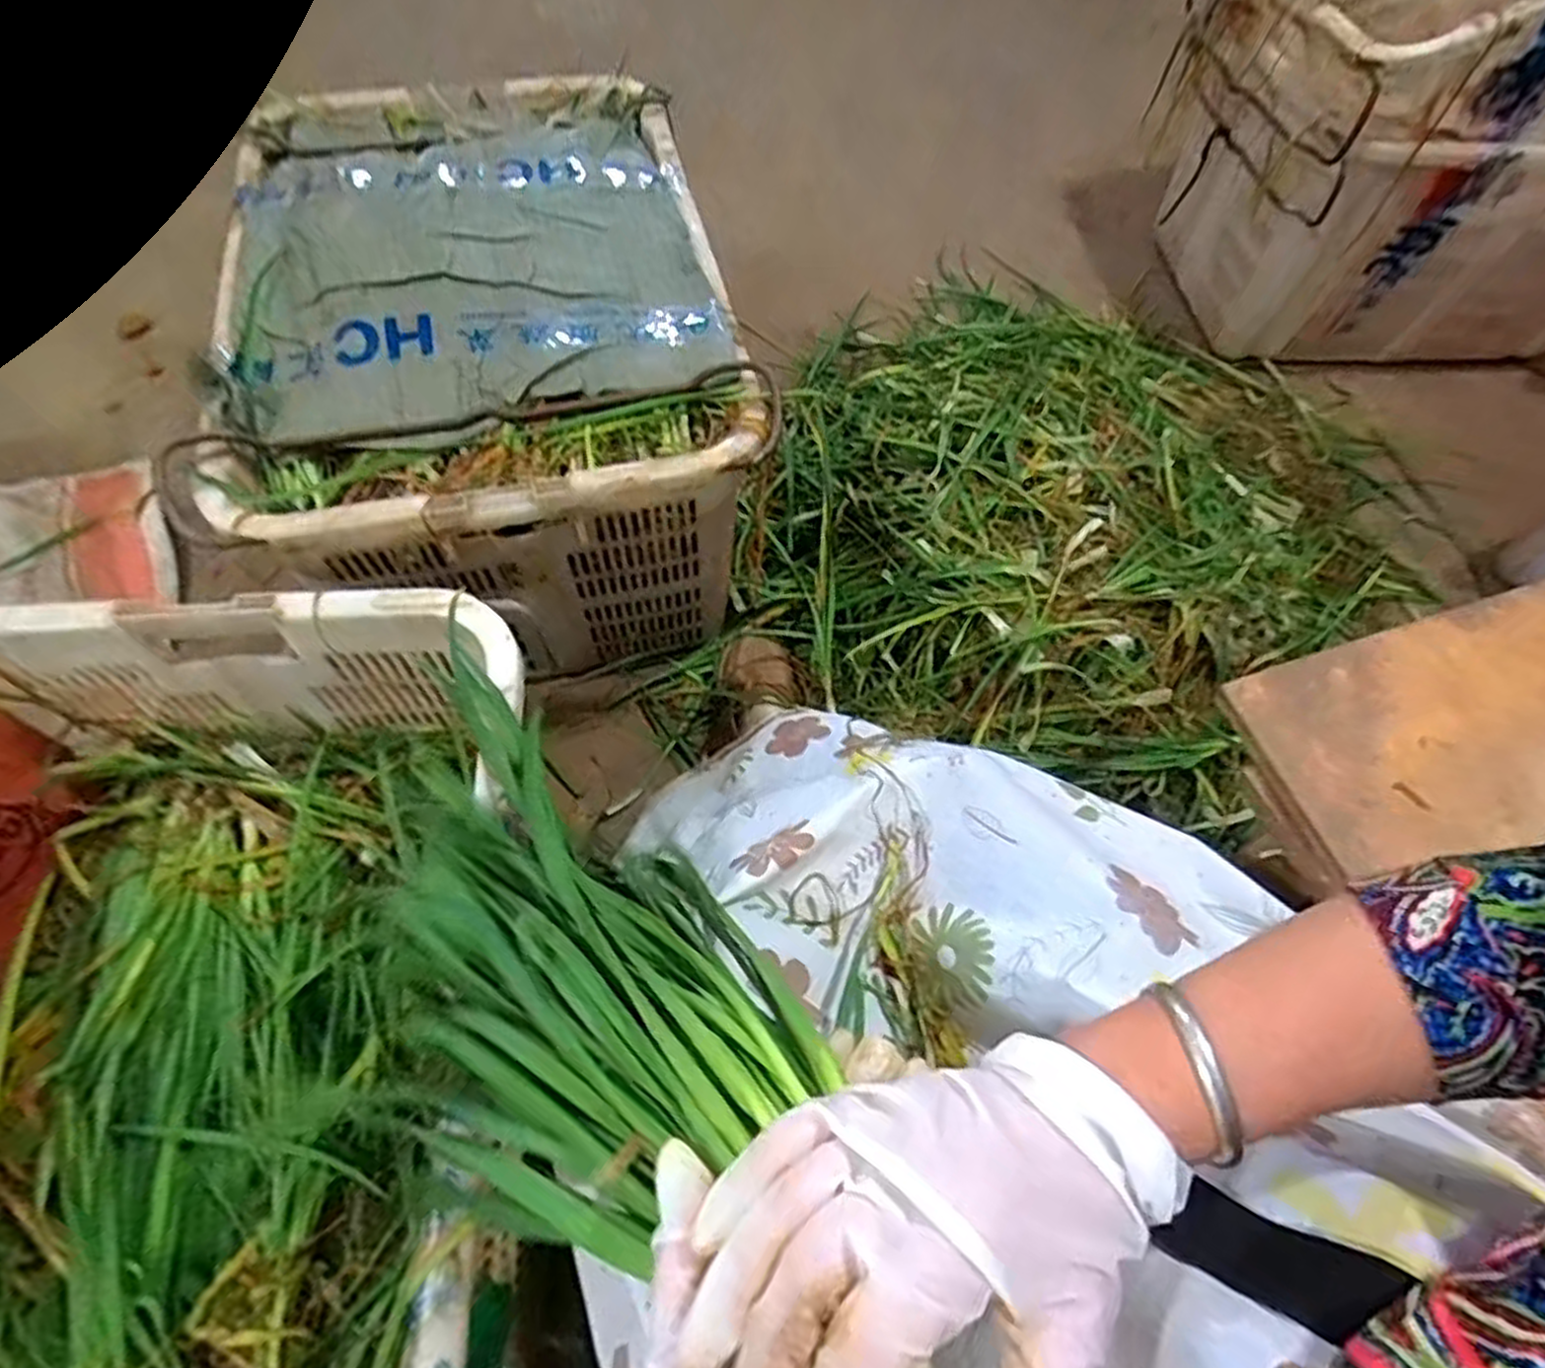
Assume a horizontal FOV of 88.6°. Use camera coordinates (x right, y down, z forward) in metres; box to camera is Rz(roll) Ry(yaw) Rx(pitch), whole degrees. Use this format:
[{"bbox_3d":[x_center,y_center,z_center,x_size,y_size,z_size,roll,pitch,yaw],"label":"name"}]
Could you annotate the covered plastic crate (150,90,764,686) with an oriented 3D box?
[{"bbox_3d":[-0.299,-0.359,0.909,0.472,0.333,0.658,-9,61,-8],"label":"covered plastic crate"}]

